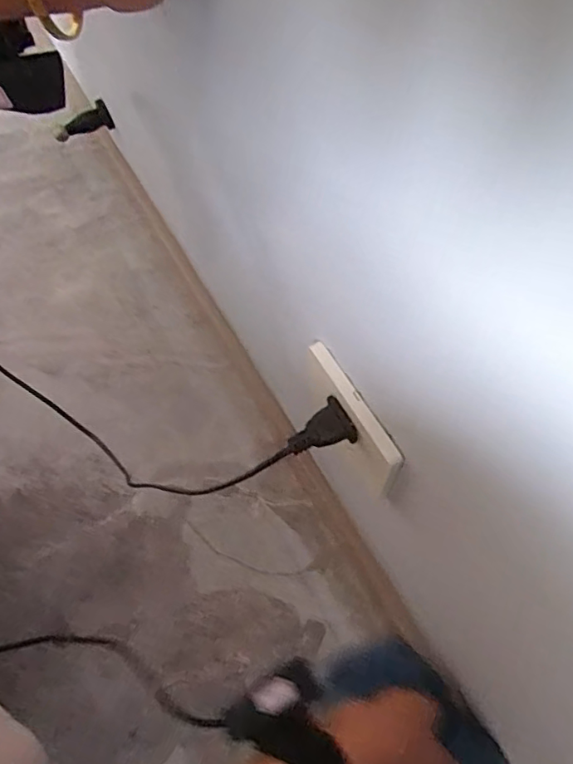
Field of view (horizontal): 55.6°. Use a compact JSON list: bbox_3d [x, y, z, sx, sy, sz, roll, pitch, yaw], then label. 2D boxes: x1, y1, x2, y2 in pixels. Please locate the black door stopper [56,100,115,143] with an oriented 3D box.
[{"bbox_3d":[-0.266,-0.339,0.708,0.074,0.026,0.031,-19,61,-5],"label":"black door stopper"}]

